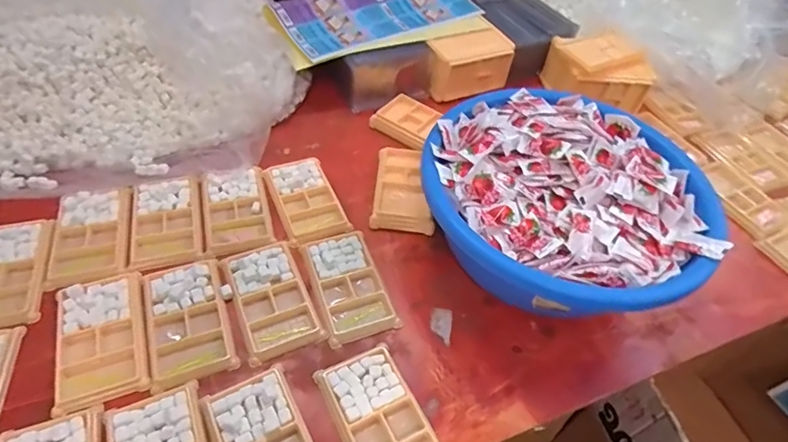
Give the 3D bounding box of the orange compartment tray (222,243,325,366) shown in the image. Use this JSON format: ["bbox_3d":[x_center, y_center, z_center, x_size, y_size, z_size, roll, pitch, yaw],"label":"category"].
[{"bbox_3d":[-0.135,0.082,0.511,0.078,0.010,0.136,-17,54,-20],"label":"orange compartment tray"}]

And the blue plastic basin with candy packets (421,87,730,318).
[{"bbox_3d":[0.189,-0.023,0.546,0.318,0.124,0.289,30,53,18],"label":"blue plastic basin with candy packets"}]

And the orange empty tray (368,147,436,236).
[{"bbox_3d":[0.014,-0.044,0.637,0.078,0.022,0.138,6,49,-2],"label":"orange empty tray"}]

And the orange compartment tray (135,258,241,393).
[{"bbox_3d":[-0.217,0.101,0.486,0.081,0.013,0.137,-16,53,-19],"label":"orange compartment tray"}]

